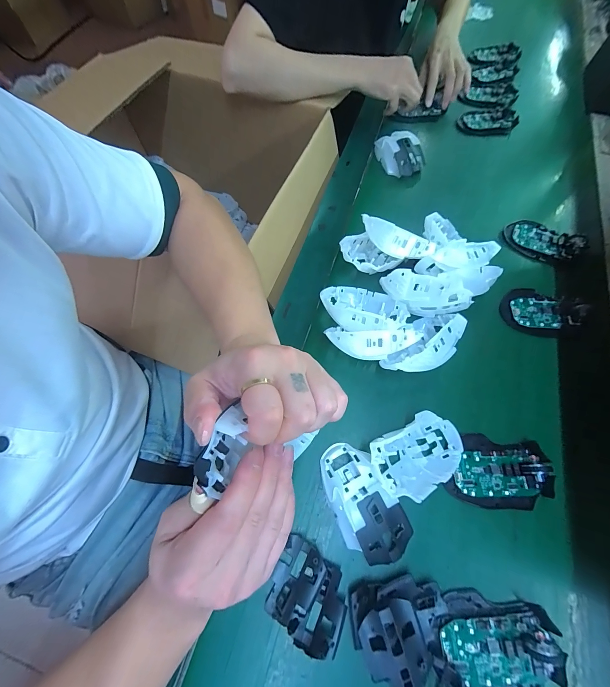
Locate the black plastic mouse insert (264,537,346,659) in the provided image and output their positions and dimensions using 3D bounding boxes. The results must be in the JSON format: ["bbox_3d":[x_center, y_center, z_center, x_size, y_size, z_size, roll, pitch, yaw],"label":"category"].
[{"bbox_3d":[0.003,0.239,0.275,0.074,0.017,0.069,27,69,12],"label":"black plastic mouse insert"}]

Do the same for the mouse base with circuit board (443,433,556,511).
[{"bbox_3d":[0.216,0.141,0.315,0.105,0.032,0.074,11,67,6],"label":"mouse base with circuit board"}]

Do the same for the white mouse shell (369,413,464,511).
[{"bbox_3d":[0.121,0.119,0.312,0.111,0.045,0.066,-27,68,-10],"label":"white mouse shell"}]

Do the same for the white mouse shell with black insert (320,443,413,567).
[{"bbox_3d":[0.058,0.163,0.299,0.062,0.034,0.116,-28,68,-11],"label":"white mouse shell with black insert"}]

